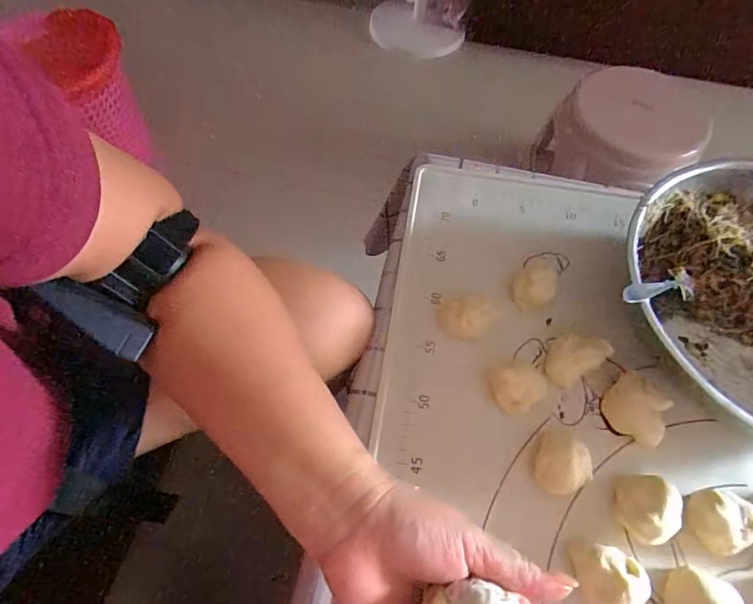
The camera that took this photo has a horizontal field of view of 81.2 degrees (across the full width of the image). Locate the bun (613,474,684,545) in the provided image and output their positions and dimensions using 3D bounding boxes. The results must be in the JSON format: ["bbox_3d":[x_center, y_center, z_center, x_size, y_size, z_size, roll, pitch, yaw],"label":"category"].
[{"bbox_3d":[0.193,0.145,0.311,0.038,0.029,0.043,-6,62,-4],"label":"bun"}]

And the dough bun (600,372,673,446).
[{"bbox_3d":[0.208,0.085,0.350,0.047,0.028,0.037,37,67,17],"label":"dough bun"}]

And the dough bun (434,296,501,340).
[{"bbox_3d":[0.080,0.015,0.386,0.049,0.032,0.034,6,62,2],"label":"dough bun"}]

